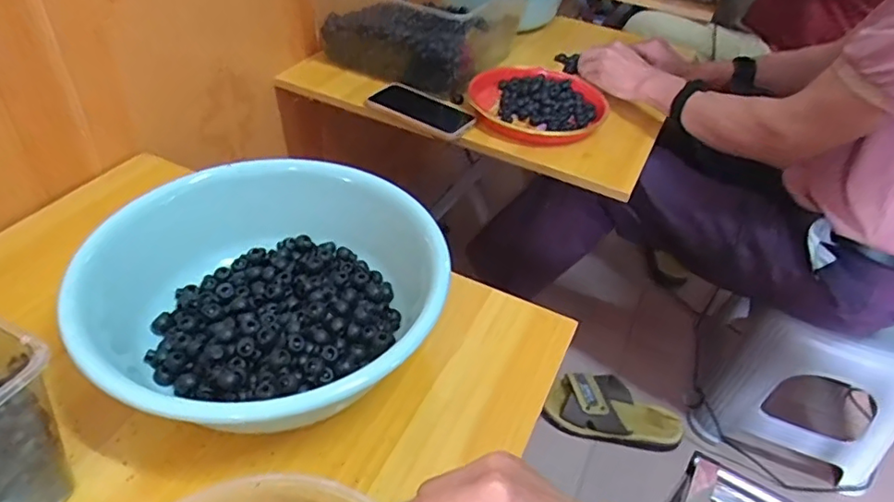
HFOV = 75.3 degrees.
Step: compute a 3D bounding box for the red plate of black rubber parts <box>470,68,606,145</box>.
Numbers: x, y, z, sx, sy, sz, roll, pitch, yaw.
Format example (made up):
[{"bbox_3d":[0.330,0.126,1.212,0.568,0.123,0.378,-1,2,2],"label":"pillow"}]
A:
[{"bbox_3d":[0.140,-0.234,0.912,0.197,0.045,0.194,4,42,-4],"label":"red plate of black rubber parts"}]

